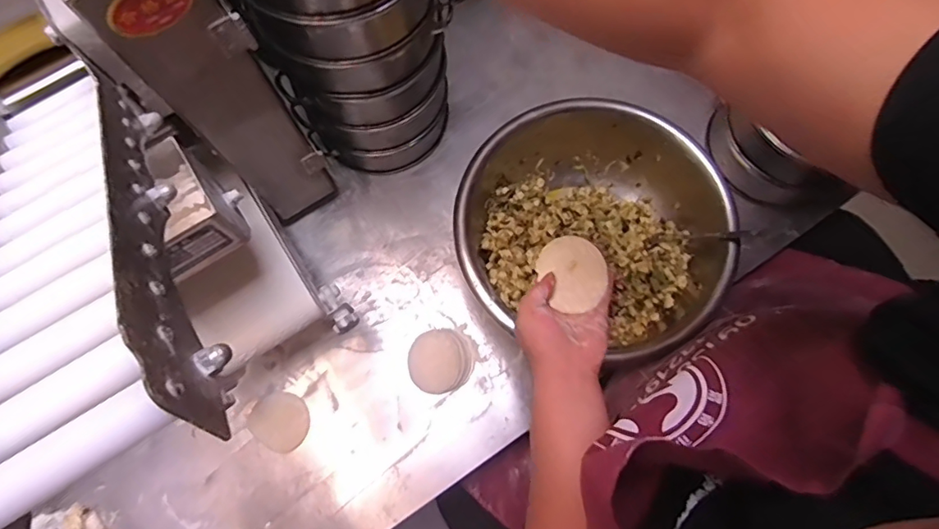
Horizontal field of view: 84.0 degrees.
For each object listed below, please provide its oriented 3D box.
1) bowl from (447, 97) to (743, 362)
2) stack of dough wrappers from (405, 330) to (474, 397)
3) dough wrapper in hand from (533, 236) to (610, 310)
[{"bbox_3d":[0.147,-0.035,0.655,0.310,0.111,0.307,0,74,1],"label":"bowl"},{"bbox_3d":[-0.037,0.122,0.661,0.080,0.037,0.078,-34,77,-8],"label":"stack of dough wrappers"},{"bbox_3d":[0.107,0.008,0.538,0.066,0.010,0.074,-35,88,-8],"label":"dough wrapper in hand"}]

